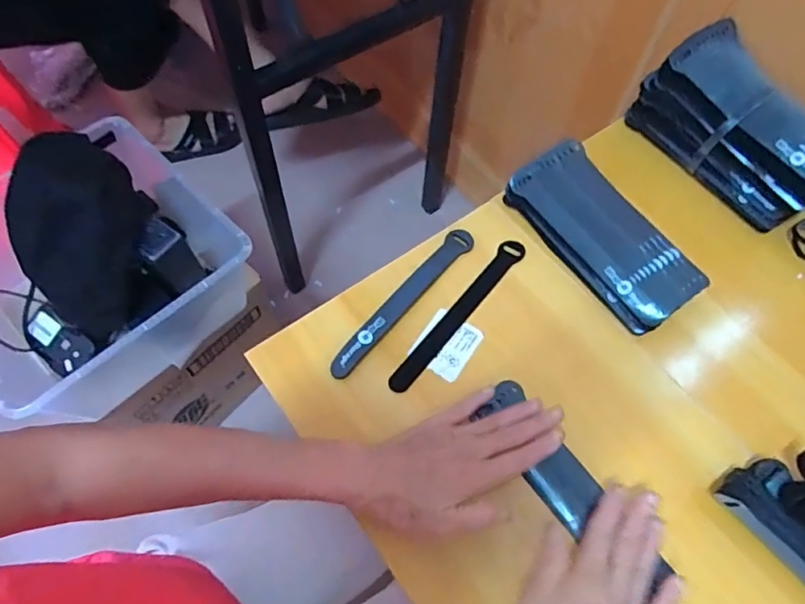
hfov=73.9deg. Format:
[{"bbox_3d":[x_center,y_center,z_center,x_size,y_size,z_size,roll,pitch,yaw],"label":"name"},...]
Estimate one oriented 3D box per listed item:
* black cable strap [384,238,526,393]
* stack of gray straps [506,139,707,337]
[{"bbox_3d":[0.055,0.009,0.512,0.022,0.006,0.198,36,67,16],"label":"black cable strap"},{"bbox_3d":[0.201,-0.068,0.532,0.093,0.037,0.196,-31,67,-16],"label":"stack of gray straps"}]

